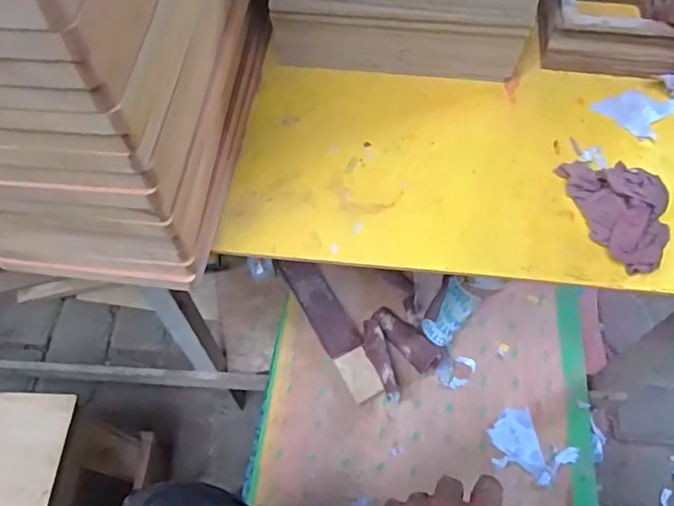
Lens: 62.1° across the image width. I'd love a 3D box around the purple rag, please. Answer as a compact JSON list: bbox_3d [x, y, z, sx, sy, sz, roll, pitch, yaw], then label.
[{"bbox_3d":[0.202,-0.034,0.395,0.046,0.035,0.093,-12,64,-4],"label":"purple rag"}]

